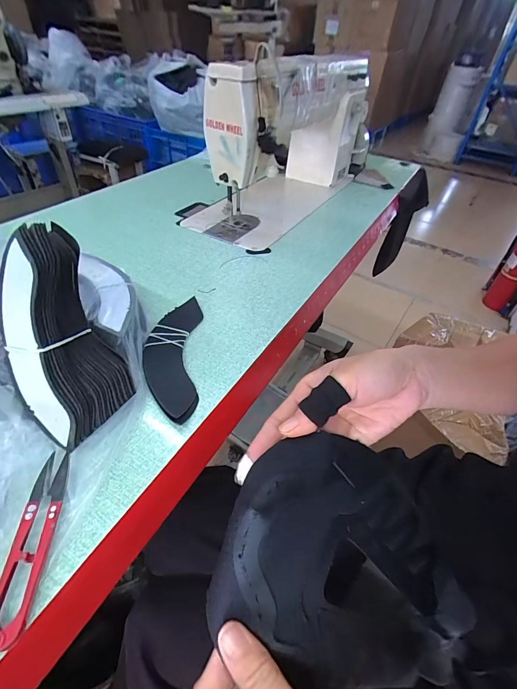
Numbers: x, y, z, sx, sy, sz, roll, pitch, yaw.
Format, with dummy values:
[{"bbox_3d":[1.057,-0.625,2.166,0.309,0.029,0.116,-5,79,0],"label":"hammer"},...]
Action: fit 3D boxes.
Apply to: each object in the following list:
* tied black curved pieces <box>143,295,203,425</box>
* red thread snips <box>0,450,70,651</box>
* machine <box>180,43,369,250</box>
[{"bbox_3d":[-0.094,0.007,0.363,0.056,0.011,0.174,-1,44,-6],"label":"tied black curved pieces"},{"bbox_3d":[-0.154,0.131,0.229,0.021,0.010,0.116,-1,44,-6],"label":"red thread snips"},{"bbox_3d":[0.062,-0.406,0.649,0.150,0.227,0.490,25,47,20],"label":"machine"}]

